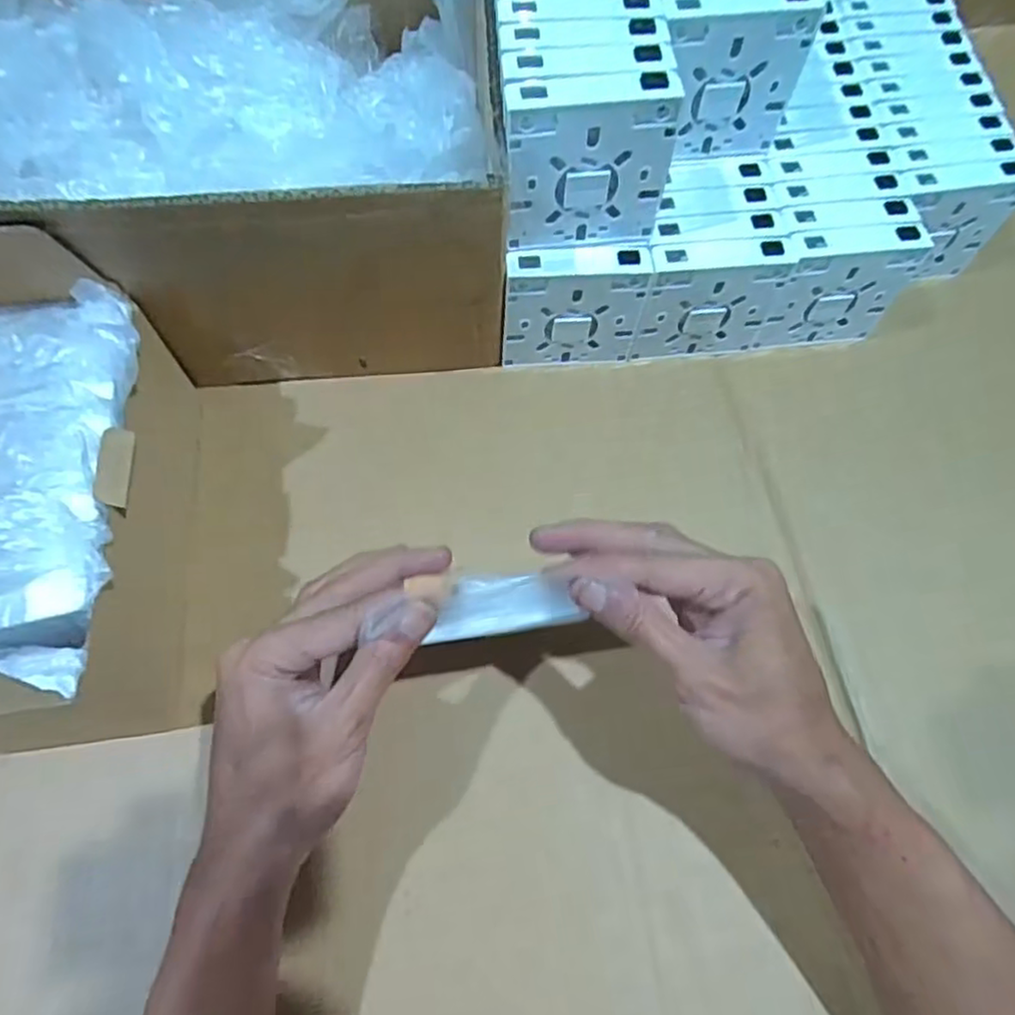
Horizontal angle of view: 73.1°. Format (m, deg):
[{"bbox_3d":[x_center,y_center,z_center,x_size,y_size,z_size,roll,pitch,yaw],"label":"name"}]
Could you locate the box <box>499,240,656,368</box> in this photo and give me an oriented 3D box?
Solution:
[{"bbox_3d":[0.041,-0.124,0.438,0.086,0.093,0.020,-3,65,-4],"label":"box"}]

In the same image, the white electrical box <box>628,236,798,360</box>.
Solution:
[{"bbox_3d":[0.128,-0.130,0.440,0.087,0.089,0.019,-5,66,-5],"label":"white electrical box"}]

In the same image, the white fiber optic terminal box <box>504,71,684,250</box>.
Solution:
[{"bbox_3d":[0.041,-0.179,0.362,0.085,0.088,0.020,-8,67,-5],"label":"white fiber optic terminal box"}]

